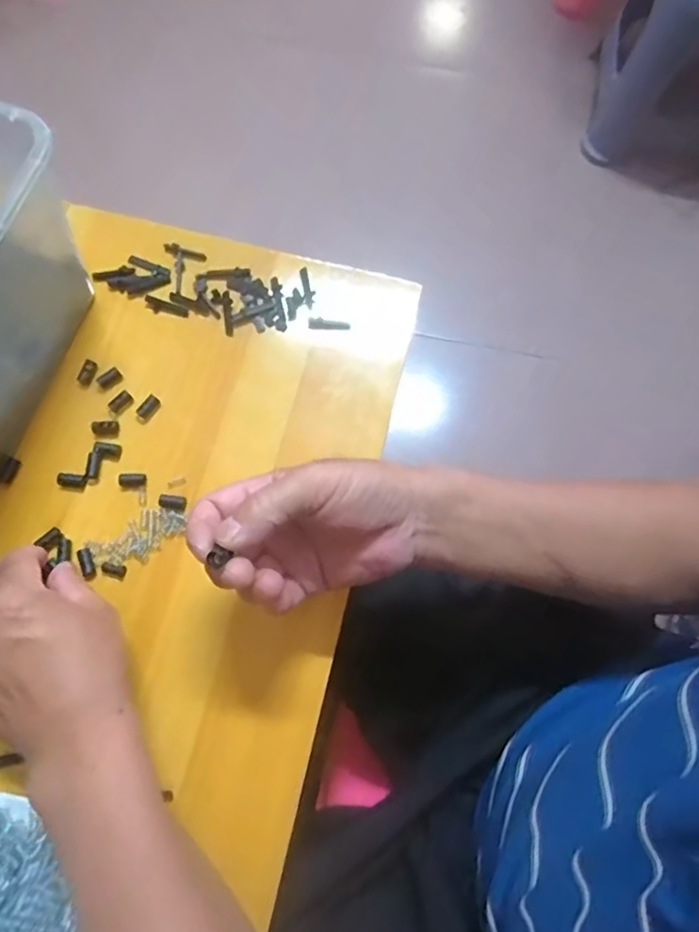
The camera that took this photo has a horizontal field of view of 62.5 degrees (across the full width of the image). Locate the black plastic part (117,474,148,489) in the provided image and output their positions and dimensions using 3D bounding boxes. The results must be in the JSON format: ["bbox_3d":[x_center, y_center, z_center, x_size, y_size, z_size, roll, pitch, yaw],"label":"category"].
[{"bbox_3d":[-0.157,0.010,0.415,0.020,0.004,0.010,0,75,-1],"label":"black plastic part"}]

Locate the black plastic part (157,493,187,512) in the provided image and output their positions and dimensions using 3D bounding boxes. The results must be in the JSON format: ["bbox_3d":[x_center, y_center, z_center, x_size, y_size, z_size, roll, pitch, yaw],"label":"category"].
[{"bbox_3d":[-0.127,0.025,0.411,0.021,0.006,0.011,15,75,3],"label":"black plastic part"}]

